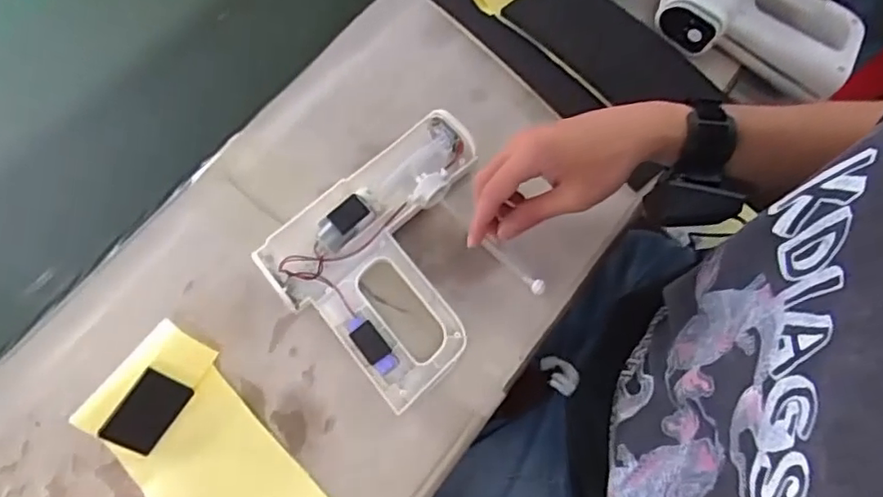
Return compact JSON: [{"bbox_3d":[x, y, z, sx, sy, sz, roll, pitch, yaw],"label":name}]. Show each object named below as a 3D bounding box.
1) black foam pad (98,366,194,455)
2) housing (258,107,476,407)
[{"bbox_3d":[-0.226,0.126,0.475,0.042,0.004,0.061,38,79,-25],"label":"black foam pad"},{"bbox_3d":[-0.023,0.003,0.523,0.211,0.047,0.183,-41,73,-14],"label":"housing"}]

